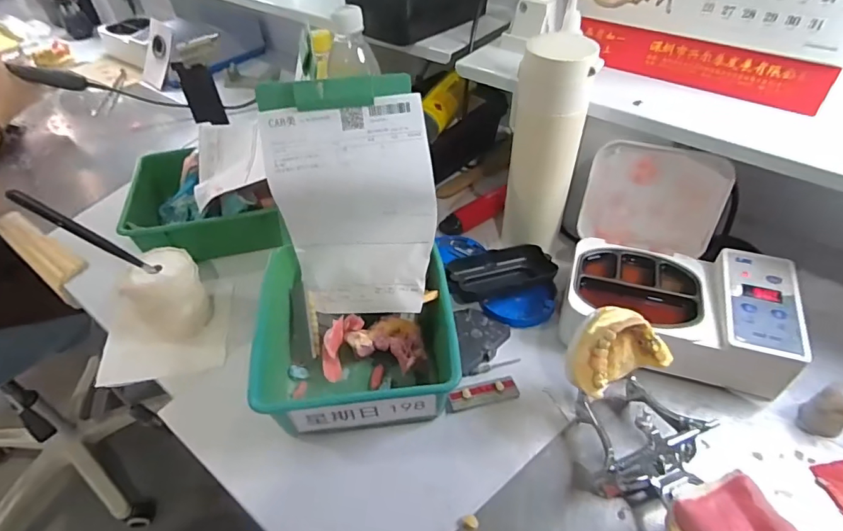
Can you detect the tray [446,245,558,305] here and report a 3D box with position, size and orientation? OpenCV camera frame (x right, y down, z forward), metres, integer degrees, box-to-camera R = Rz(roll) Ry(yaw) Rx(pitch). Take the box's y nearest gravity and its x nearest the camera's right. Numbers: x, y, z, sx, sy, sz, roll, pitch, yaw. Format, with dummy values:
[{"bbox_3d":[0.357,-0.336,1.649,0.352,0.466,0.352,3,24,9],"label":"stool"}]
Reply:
[{"bbox_3d":[0.082,0.007,0.500,0.105,0.022,0.044,-10,45,-10],"label":"tray"}]

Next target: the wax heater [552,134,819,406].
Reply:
[{"bbox_3d":[0.235,0.003,0.431,0.190,0.133,0.157,13,46,13],"label":"wax heater"}]

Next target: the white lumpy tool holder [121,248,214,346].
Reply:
[{"bbox_3d":[-0.247,0.027,0.467,0.063,0.071,0.068,-26,50,-23],"label":"white lumpy tool holder"}]

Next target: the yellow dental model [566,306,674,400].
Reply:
[{"bbox_3d":[0.148,0.060,0.361,0.077,0.046,0.049,-18,47,-16],"label":"yellow dental model"}]

